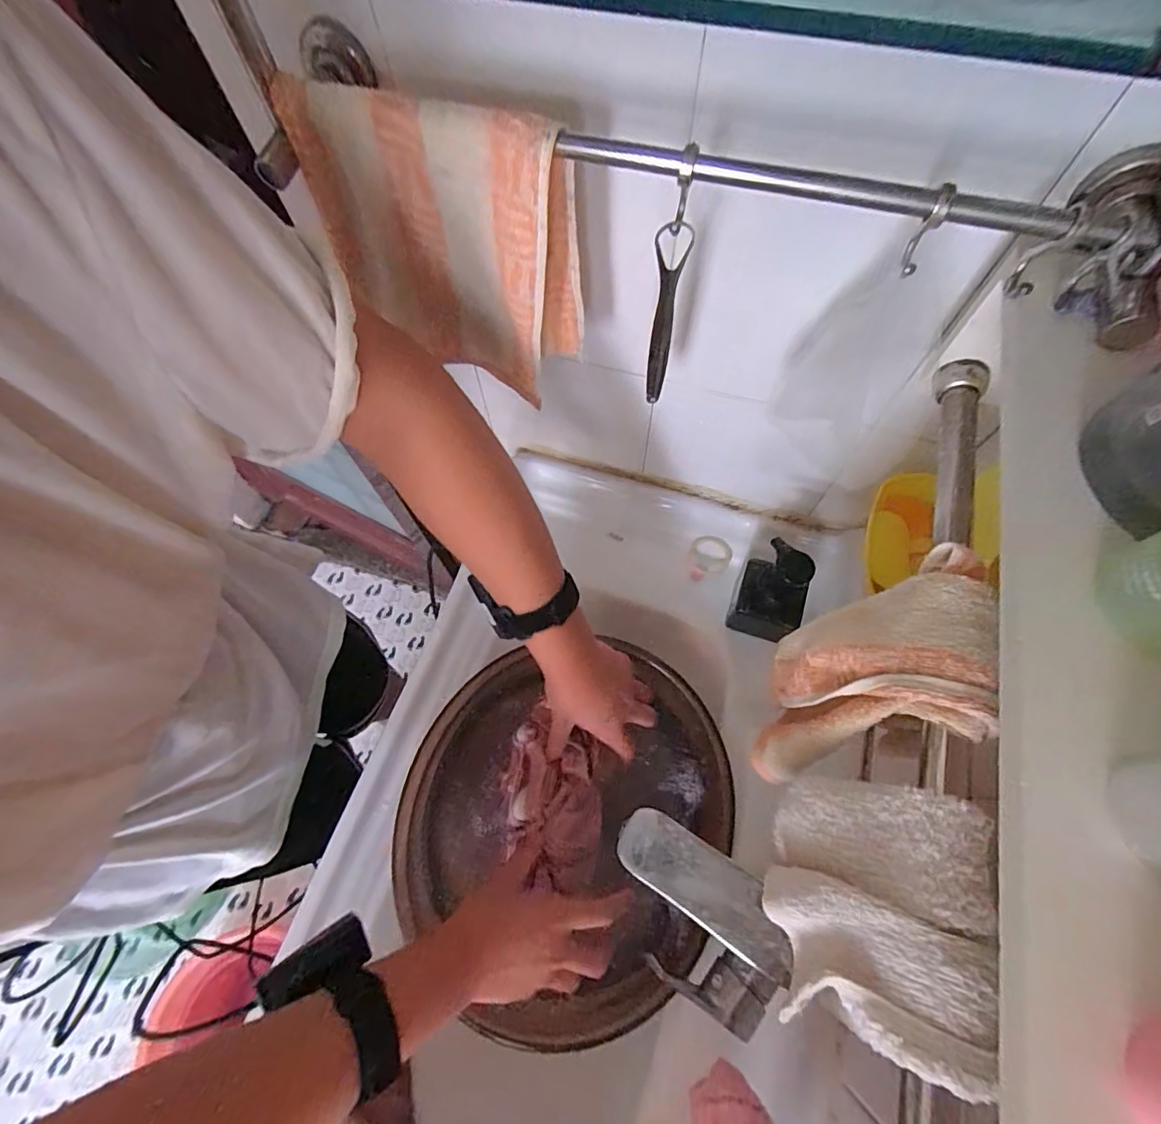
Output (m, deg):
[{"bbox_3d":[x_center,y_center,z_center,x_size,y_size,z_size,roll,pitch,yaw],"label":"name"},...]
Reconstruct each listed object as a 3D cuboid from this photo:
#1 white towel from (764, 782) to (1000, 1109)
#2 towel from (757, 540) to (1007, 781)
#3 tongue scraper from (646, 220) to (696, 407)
[{"bbox_3d":[0.133,0.162,0.245,0.033,0.108,0.104,30,62,-10],"label":"white towel"},{"bbox_3d":[0.172,0.074,0.317,0.055,0.165,0.113,15,68,9],"label":"towel"},{"bbox_3d":[0.054,-0.162,0.348,0.023,0.143,0.020,11,67,7],"label":"tongue scraper"}]

